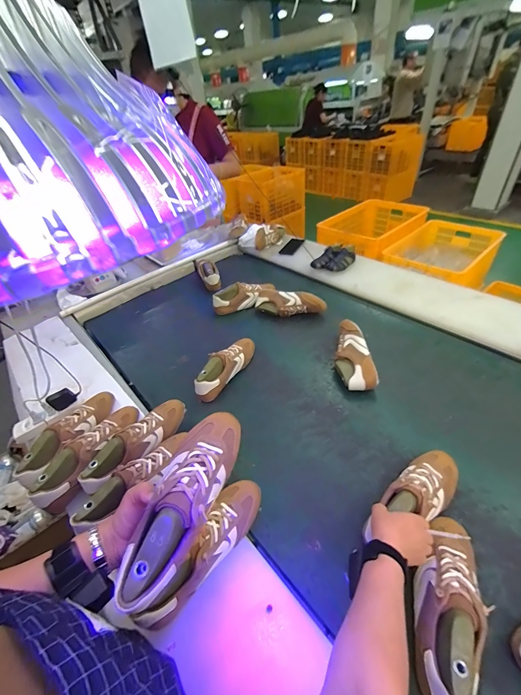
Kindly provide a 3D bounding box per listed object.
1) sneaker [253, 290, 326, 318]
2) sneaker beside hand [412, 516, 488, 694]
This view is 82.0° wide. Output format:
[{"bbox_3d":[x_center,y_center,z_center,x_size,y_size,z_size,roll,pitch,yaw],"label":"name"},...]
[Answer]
[{"bbox_3d":[0.105,-0.159,1.123,0.265,0.088,0.086,13,45,21],"label":"sneaker"},{"bbox_3d":[0.297,0.398,0.482,0.084,0.091,0.263,17,39,25],"label":"sneaker beside hand"}]

